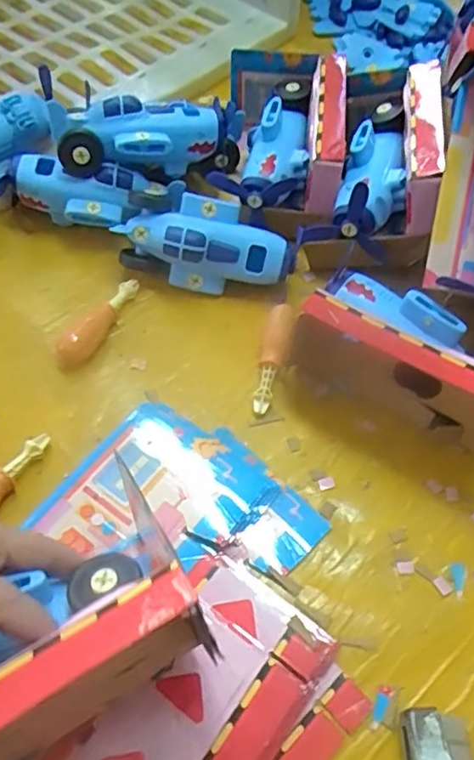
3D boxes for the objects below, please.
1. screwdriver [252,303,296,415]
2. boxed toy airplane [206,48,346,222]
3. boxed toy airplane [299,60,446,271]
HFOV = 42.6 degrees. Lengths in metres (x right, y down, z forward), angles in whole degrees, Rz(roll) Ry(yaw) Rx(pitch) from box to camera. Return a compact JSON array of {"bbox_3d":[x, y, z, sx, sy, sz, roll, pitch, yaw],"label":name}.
[{"bbox_3d":[0.028,-0.018,0.473,0.021,0.015,0.091,12,58,6],"label":"screwdriver"},{"bbox_3d":[0.038,-0.223,0.558,0.108,0.072,0.164,8,58,3],"label":"boxed toy airplane"},{"bbox_3d":[0.128,-0.184,0.522,0.096,0.102,0.173,16,59,8],"label":"boxed toy airplane"}]

